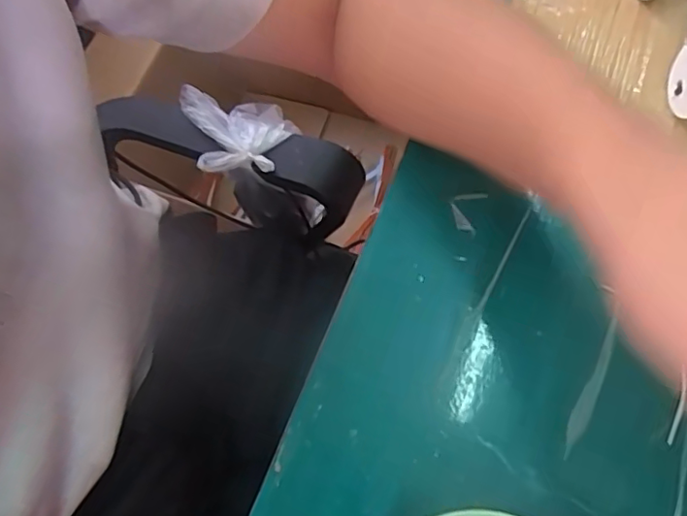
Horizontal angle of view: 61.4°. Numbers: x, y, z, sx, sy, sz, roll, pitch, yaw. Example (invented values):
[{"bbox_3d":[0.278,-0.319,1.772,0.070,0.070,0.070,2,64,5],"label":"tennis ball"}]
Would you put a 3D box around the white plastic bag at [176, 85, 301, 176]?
[{"bbox_3d":[-0.096,-0.114,0.522,0.102,0.028,0.080,-1,67,4],"label":"white plastic bag"}]

